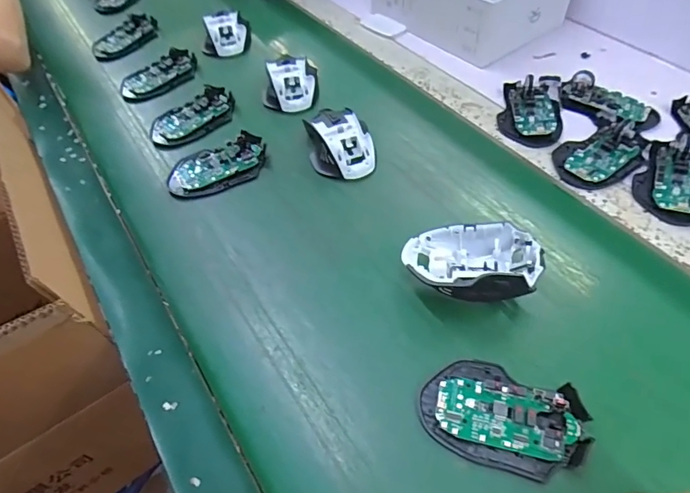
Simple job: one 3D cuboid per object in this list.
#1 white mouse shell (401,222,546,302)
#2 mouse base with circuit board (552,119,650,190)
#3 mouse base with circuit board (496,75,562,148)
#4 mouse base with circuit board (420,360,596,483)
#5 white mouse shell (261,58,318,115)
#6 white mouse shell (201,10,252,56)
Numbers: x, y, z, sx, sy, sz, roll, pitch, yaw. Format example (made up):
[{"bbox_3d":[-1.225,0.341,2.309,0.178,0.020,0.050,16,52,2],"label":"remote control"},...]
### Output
[{"bbox_3d":[0.111,0.014,0.407,0.113,0.044,0.074,2,52,6],"label":"white mouse shell"},{"bbox_3d":[0.281,-0.105,0.501,0.105,0.023,0.071,-28,55,-17],"label":"mouse base with circuit board"},{"bbox_3d":[0.230,-0.177,0.559,0.072,0.025,0.129,11,54,13],"label":"mouse base with circuit board"},{"bbox_3d":[0.116,0.123,0.335,0.113,0.018,0.072,17,55,17],"label":"mouse base with circuit board"},{"bbox_3d":[-0.072,-0.213,0.601,0.070,0.033,0.077,-4,52,2],"label":"white mouse shell"},{"bbox_3d":[-0.183,-0.328,0.701,0.076,0.033,0.083,-6,52,0],"label":"white mouse shell"}]

